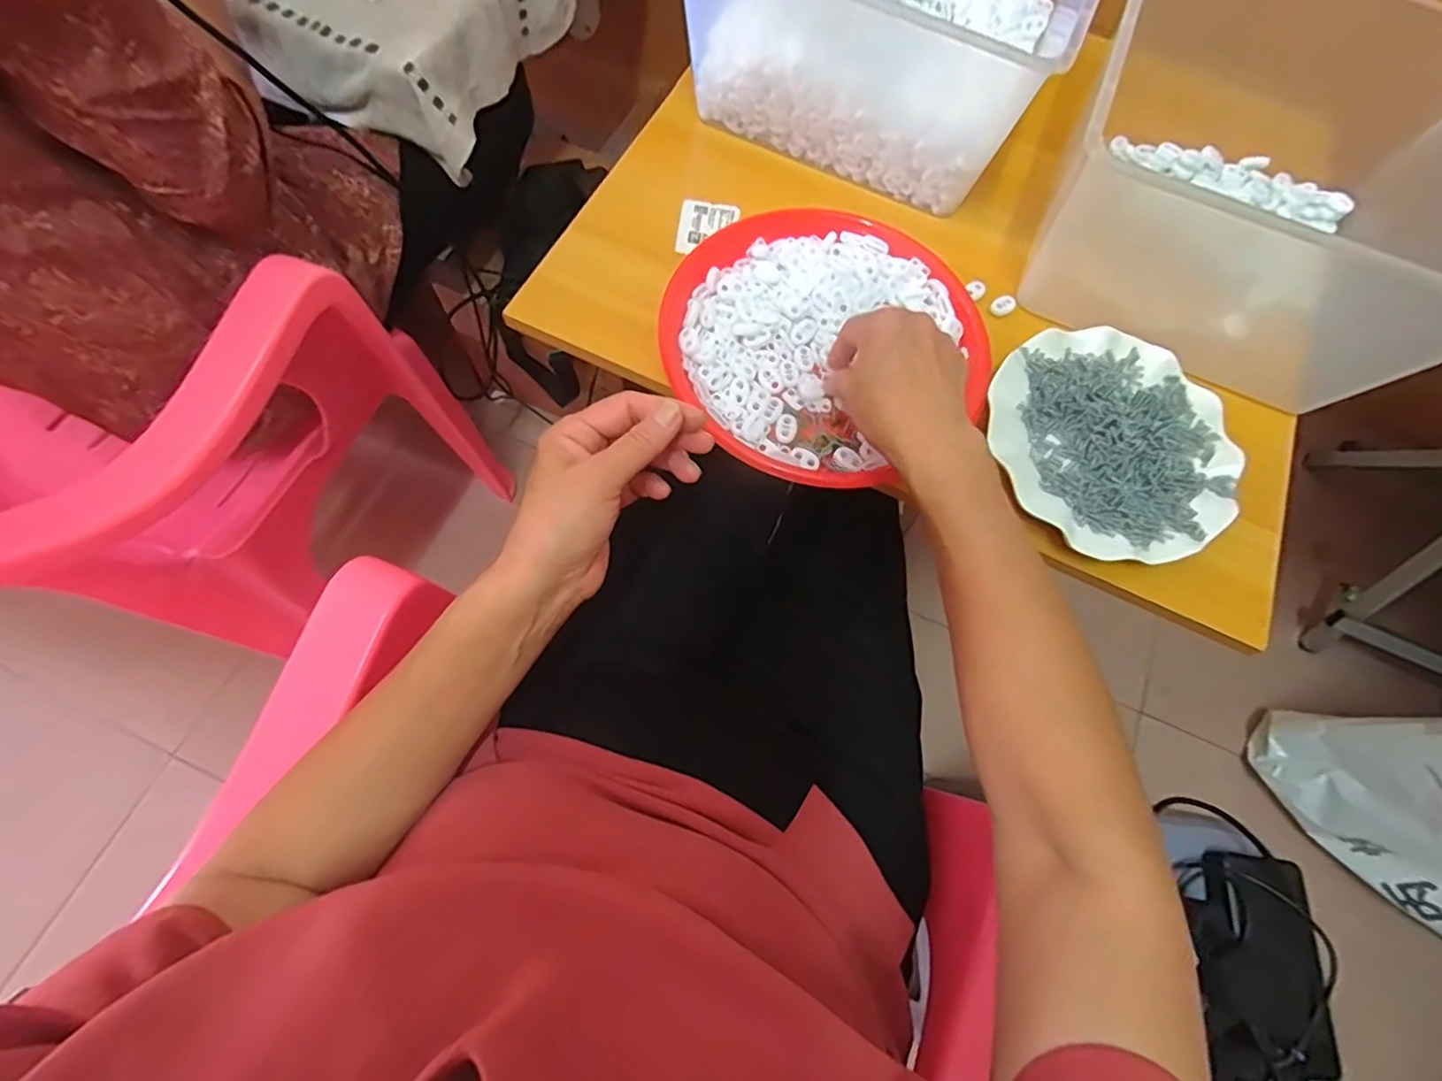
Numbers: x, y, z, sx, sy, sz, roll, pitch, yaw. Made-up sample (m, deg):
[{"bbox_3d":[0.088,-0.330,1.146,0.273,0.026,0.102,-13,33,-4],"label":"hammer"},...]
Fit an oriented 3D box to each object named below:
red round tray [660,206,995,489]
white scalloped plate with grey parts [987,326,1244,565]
[{"bbox_3d":[0.077,-0.154,0.460,0.227,0.023,0.222,1,70,-2],"label":"red round tray"},{"bbox_3d":[0.281,-0.071,0.441,0.170,0.020,0.174,1,70,-2],"label":"white scalloped plate with grey parts"}]

